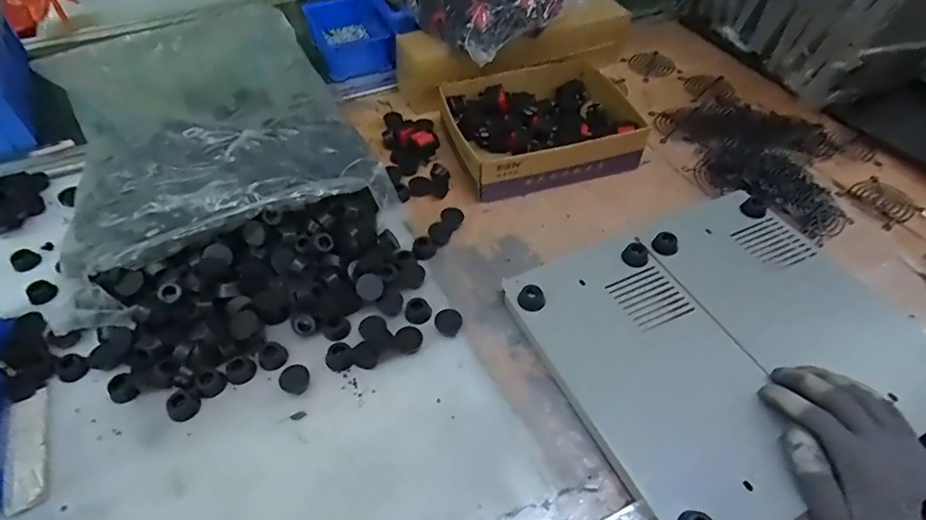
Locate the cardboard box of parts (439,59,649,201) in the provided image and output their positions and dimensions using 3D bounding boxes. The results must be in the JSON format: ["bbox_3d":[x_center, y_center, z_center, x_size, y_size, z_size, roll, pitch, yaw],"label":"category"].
[{"bbox_3d":[0.087,-0.160,0.617,0.206,0.056,0.172,-10,51,-9],"label":"cardboard box of parts"}]

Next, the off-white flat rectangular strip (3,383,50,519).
[{"bbox_3d":[-0.340,0.147,0.406,0.026,0.006,0.098,-20,53,-17],"label":"off-white flat rectangular strip"}]

